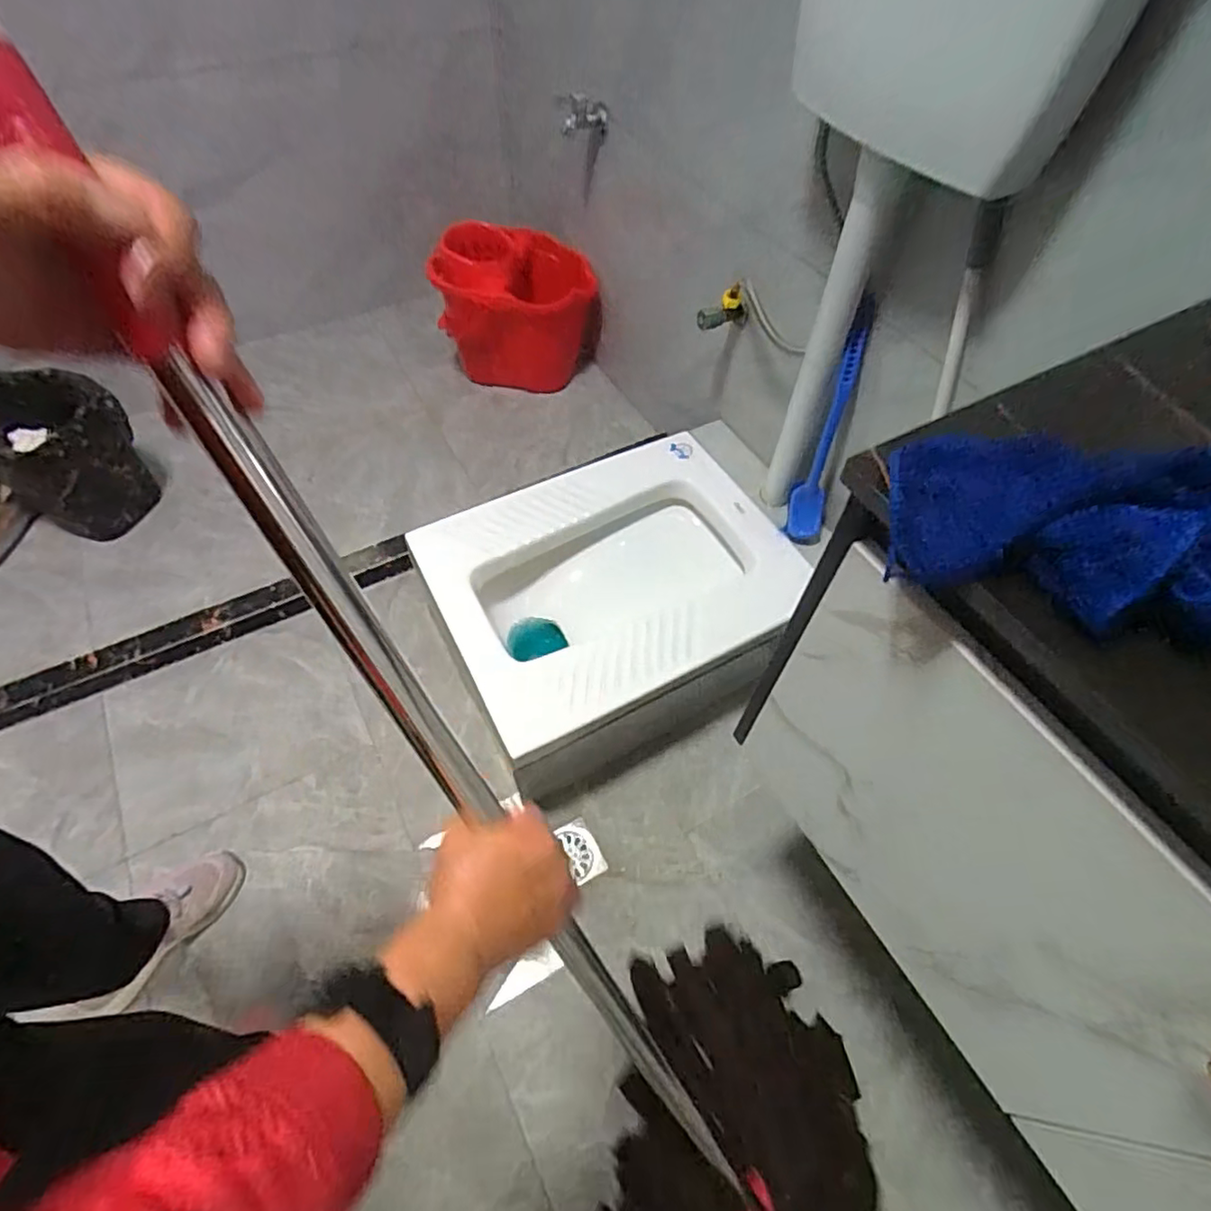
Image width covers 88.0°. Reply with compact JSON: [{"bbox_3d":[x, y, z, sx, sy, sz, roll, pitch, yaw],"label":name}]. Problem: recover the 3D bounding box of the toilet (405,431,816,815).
[{"bbox_3d":[0.012,-0.007,1.157,0.586,0.241,0.478,-24,60,-16],"label":"toilet"}]

